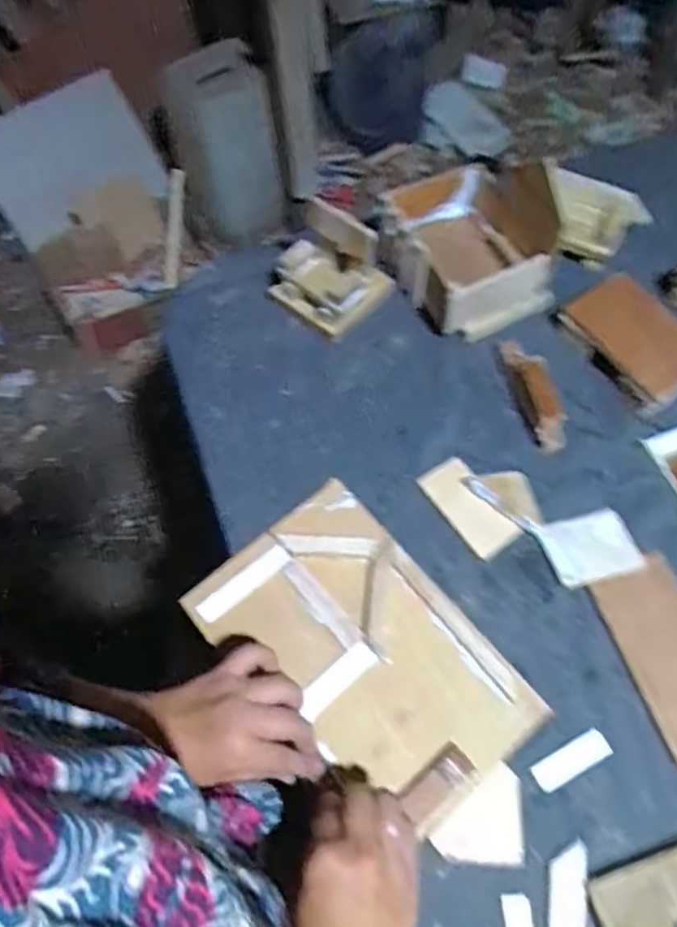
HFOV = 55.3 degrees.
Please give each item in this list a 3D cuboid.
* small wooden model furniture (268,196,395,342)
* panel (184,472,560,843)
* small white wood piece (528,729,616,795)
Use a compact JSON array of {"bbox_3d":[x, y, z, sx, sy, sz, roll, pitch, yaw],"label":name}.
[{"bbox_3d":[-0.008,-0.201,0.630,0.095,0.113,0.085,31,66,18],"label":"small wooden model furniture"},{"bbox_3d":[0.018,0.146,0.505,0.159,0.020,0.249,-38,67,-19],"label":"panel"},{"bbox_3d":[0.173,0.220,0.478,0.061,0.004,0.020,-25,62,-11],"label":"small white wood piece"}]

